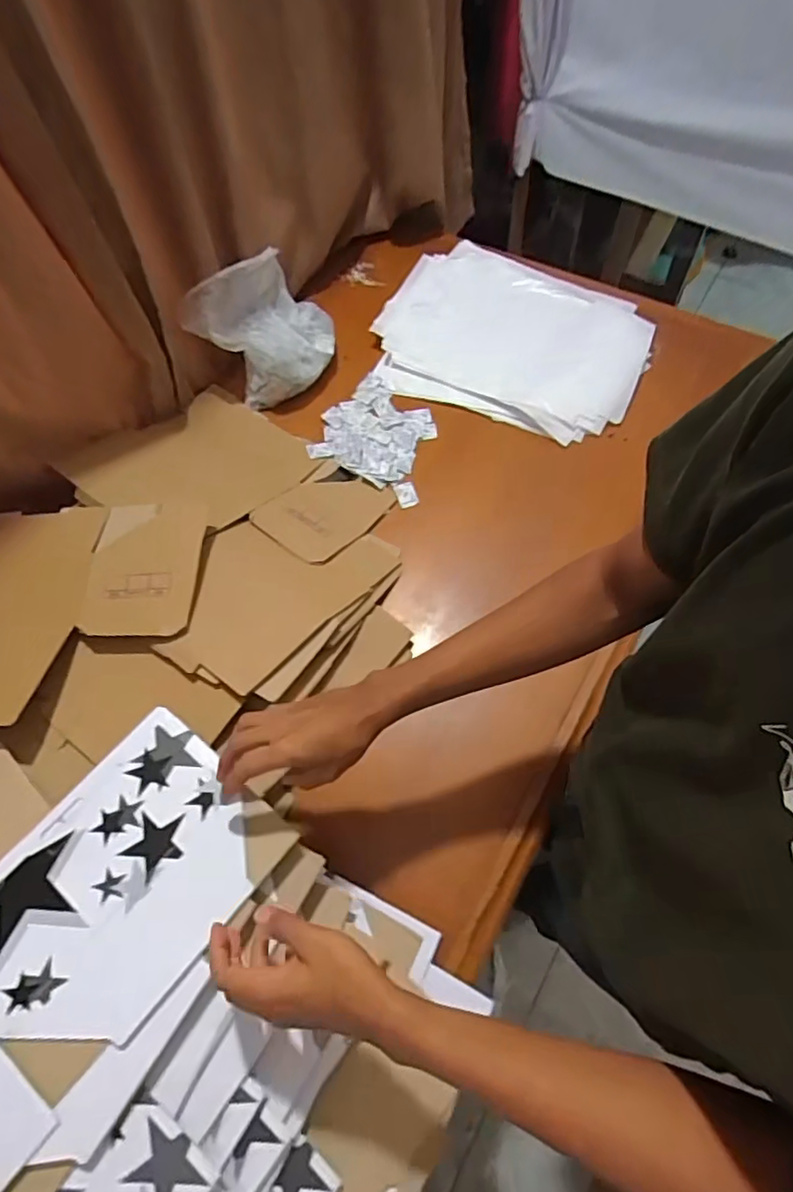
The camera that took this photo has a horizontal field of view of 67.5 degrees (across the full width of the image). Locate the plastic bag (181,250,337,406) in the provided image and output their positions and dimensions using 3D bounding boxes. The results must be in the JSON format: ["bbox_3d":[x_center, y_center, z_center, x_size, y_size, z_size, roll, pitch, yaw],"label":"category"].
[{"bbox_3d":[-0.195,-0.423,0.936,0.212,0.159,0.158,-38,68,-15],"label":"plastic bag"}]

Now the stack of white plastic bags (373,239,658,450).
[{"bbox_3d":[0.194,-0.433,1.001,0.435,0.039,0.342,20,66,12],"label":"stack of white plastic bags"}]

